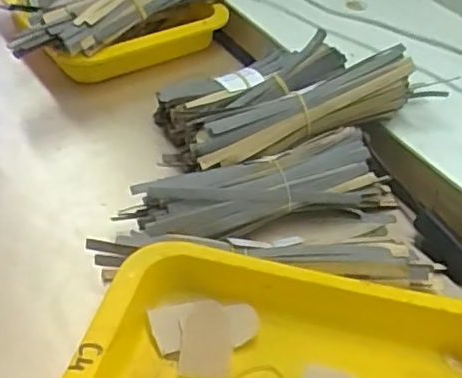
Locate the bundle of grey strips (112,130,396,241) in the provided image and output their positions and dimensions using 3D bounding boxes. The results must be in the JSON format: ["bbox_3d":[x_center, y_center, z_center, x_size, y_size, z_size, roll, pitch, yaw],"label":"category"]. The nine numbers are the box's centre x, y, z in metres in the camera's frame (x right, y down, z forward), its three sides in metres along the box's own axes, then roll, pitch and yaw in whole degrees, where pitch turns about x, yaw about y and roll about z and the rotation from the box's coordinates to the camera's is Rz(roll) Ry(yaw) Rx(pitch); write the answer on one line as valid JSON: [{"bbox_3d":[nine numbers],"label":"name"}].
[{"bbox_3d":[0.028,0.005,0.483,0.204,0.046,0.052,-15,45,-15],"label":"bundle of grey strips"}]

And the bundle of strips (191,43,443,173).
[{"bbox_3d":[0.071,-0.068,0.506,0.214,0.043,0.046,-12,44,-14],"label":"bundle of strips"}]

